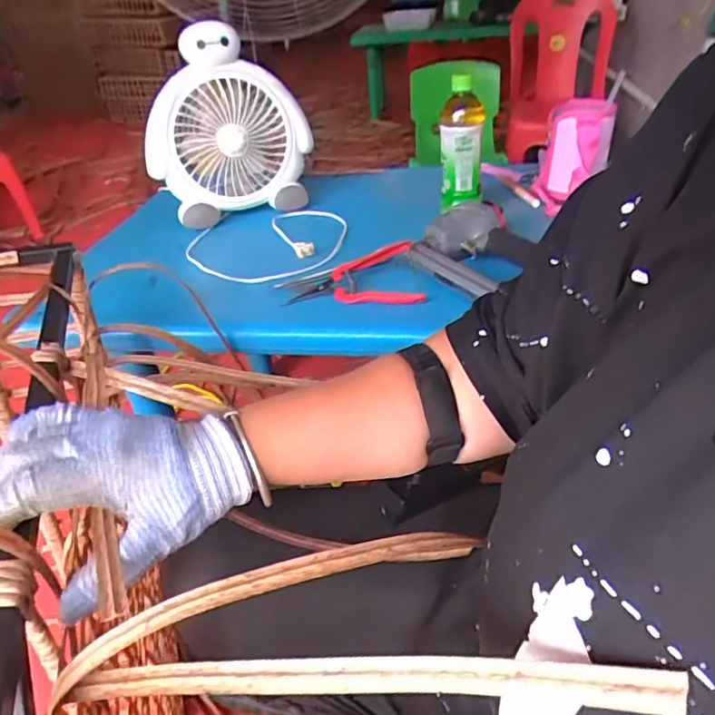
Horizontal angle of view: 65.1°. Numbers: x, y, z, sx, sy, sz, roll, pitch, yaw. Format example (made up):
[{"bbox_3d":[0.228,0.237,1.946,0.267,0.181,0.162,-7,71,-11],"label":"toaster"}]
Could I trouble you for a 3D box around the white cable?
[{"bbox_3d":[-0.127,-0.174,0.859,0.252,0.026,0.226,-16,38,-15],"label":"white cable"}]

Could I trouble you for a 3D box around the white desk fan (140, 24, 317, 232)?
[{"bbox_3d":[-0.223,-0.378,0.927,0.255,0.268,0.135,-22,39,-22],"label":"white desk fan"}]

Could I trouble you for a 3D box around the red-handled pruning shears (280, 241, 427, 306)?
[{"bbox_3d":[-0.007,-0.099,0.709,0.170,0.035,0.093,-7,36,-3],"label":"red-handled pruning shears"}]

